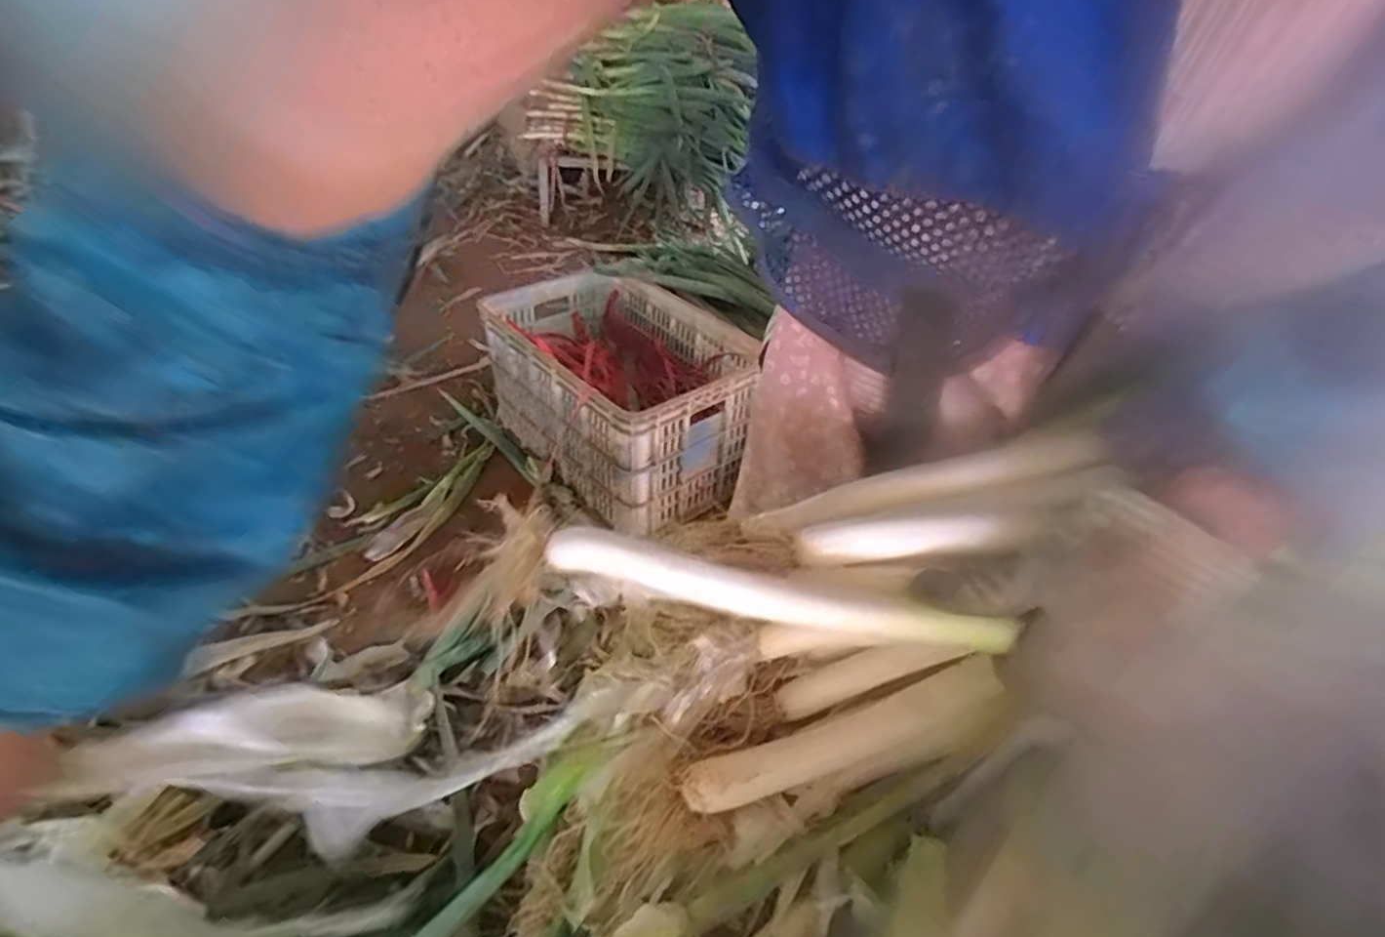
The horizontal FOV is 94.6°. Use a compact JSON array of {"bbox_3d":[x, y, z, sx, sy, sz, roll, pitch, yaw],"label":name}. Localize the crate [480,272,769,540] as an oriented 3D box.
[{"bbox_3d":[-0.138,-0.171,1.284,0.538,0.276,0.394,36,50,29],"label":"crate"}]

